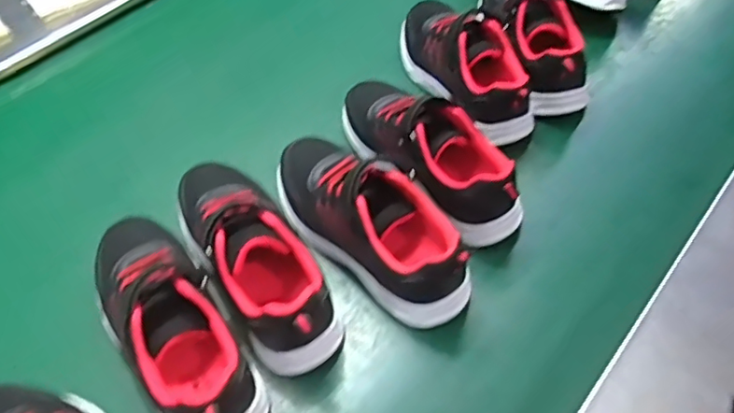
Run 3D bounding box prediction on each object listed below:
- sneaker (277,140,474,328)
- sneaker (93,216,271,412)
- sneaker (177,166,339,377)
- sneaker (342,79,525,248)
[{"bbox_3d":[-0.001,0.008,0.540,0.084,0.089,0.231,-36,56,-21],"label":"sneaker"},{"bbox_3d":[-0.167,0.098,0.481,0.085,0.085,0.235,-31,55,-18],"label":"sneaker"},{"bbox_3d":[-0.108,0.039,0.524,0.082,0.087,0.233,-28,54,-16],"label":"sneaker"},{"bbox_3d":[0.052,-0.057,0.594,0.099,0.097,0.236,-37,57,-22],"label":"sneaker"}]

